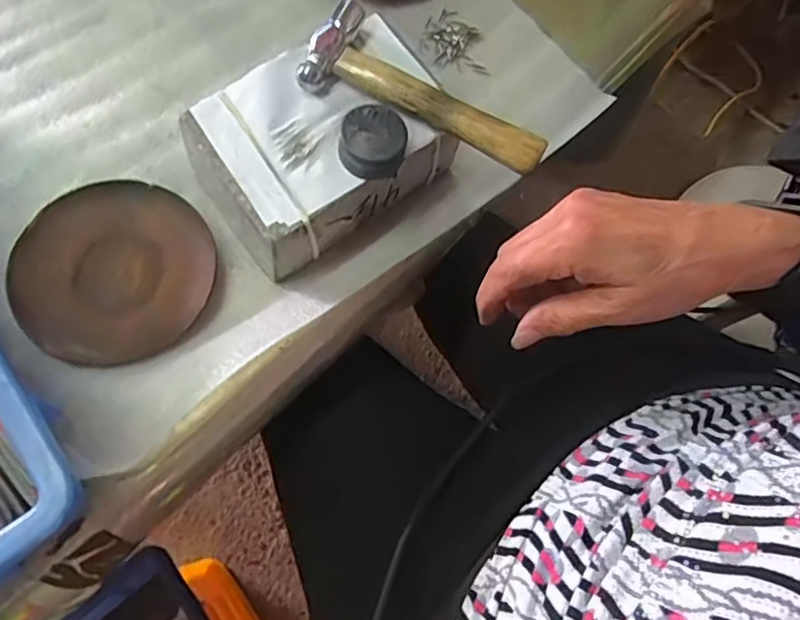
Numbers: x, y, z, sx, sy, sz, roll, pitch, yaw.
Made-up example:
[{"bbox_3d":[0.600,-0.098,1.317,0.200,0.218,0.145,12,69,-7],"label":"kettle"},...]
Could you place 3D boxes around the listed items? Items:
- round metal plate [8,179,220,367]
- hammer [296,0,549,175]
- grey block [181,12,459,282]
[{"bbox_3d":[-0.170,-0.023,0.373,0.114,0.015,0.111,2,70,-5],"label":"round metal plate"},{"bbox_3d":[0.018,-0.131,0.364,0.149,0.022,0.058,26,69,4],"label":"hammer"},{"bbox_3d":[-0.046,-0.102,0.391,0.151,0.060,0.107,-37,78,-18],"label":"grey block"}]

